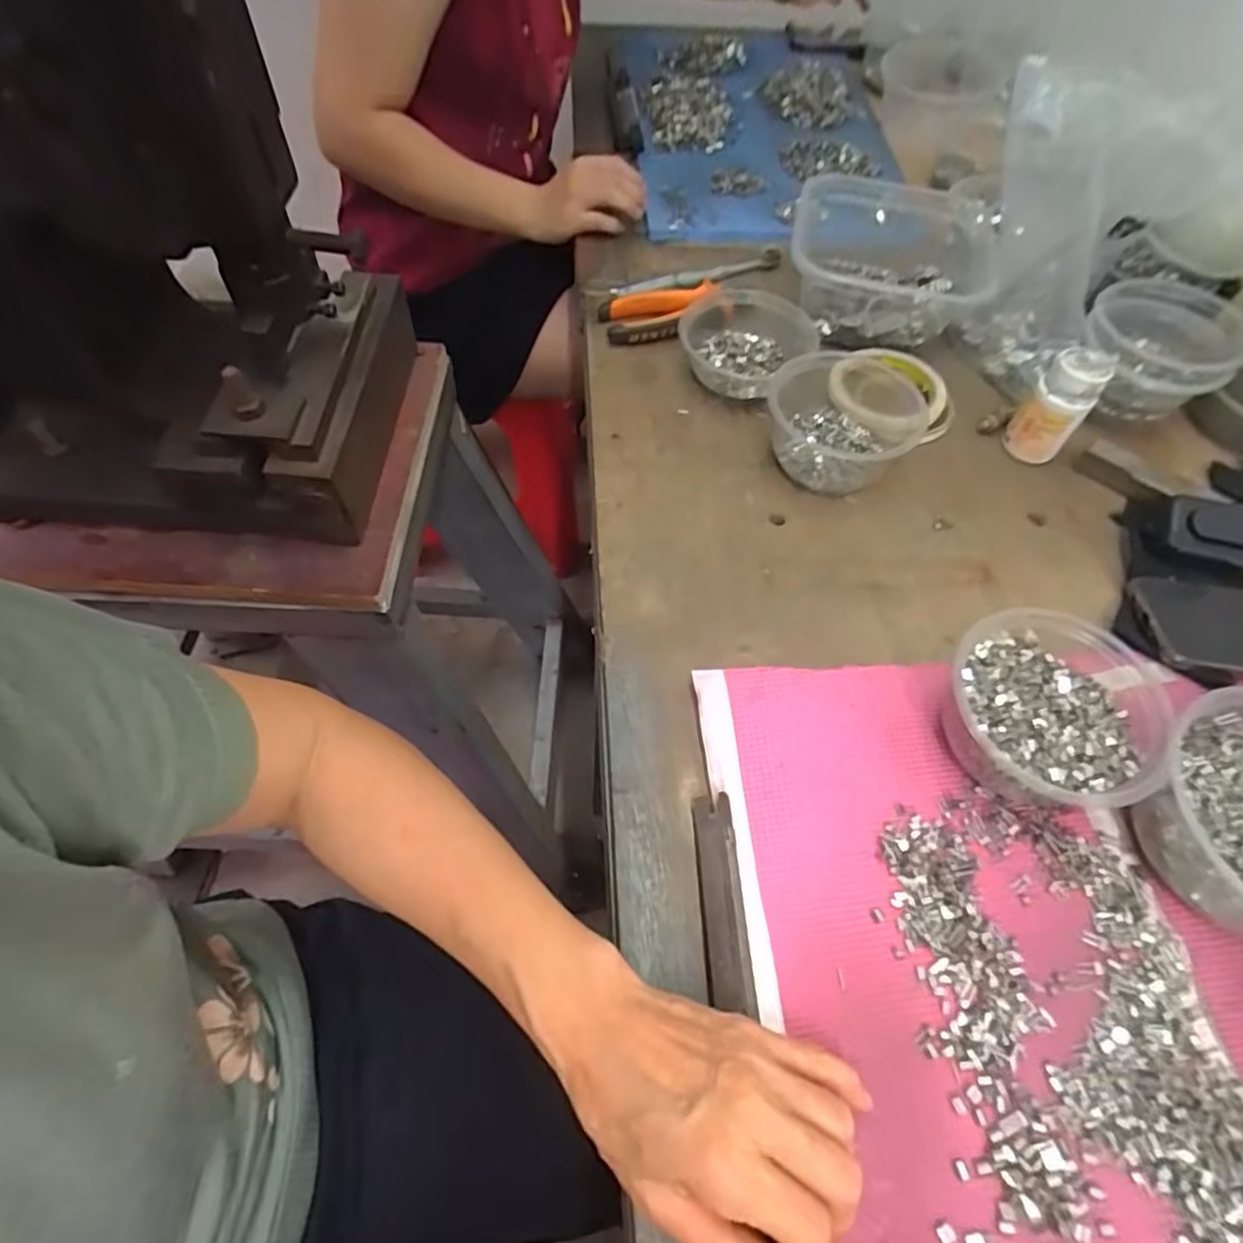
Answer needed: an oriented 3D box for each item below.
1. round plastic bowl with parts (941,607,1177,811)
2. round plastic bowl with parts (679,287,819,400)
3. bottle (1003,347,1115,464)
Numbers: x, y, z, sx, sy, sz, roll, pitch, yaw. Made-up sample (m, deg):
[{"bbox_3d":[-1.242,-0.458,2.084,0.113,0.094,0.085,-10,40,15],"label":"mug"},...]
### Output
[{"bbox_3d":[0.248,0.051,0.406,0.116,0.062,0.129,27,60,15],"label":"round plastic bowl with parts"},{"bbox_3d":[0.110,-0.238,0.606,0.115,0.050,0.110,1,57,-1],"label":"round plastic bowl with parts"},{"bbox_3d":[0.344,-0.169,0.546,0.044,0.084,0.044,-39,66,-24],"label":"bottle"}]

